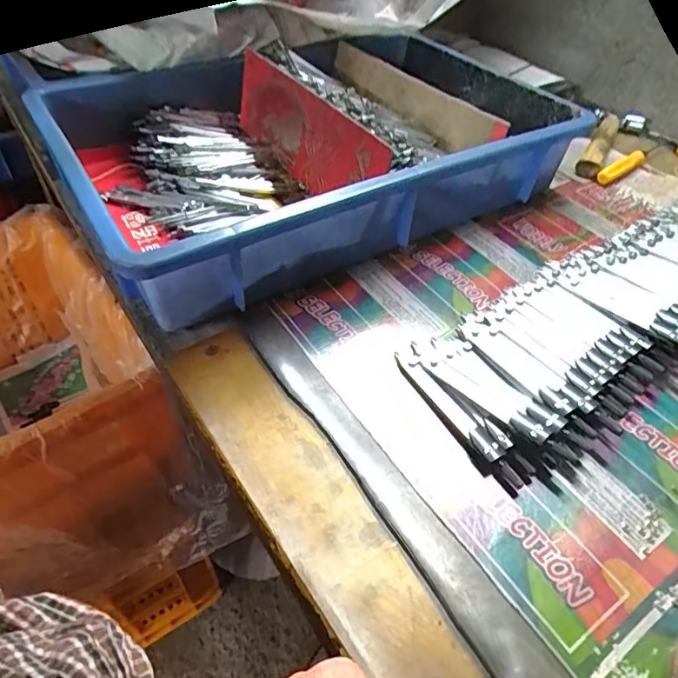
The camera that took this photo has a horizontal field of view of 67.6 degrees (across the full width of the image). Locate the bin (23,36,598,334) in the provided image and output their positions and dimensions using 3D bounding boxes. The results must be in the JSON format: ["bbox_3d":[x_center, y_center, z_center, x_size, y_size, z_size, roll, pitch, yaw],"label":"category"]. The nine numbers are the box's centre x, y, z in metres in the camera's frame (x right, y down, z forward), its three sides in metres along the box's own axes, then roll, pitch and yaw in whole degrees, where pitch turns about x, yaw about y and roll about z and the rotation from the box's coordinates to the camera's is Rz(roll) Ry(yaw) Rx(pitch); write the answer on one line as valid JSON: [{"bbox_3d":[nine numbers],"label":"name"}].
[{"bbox_3d":[-0.034,-0.197,0.477,0.419,0.078,0.324,-26,54,-22],"label":"bin"}]

